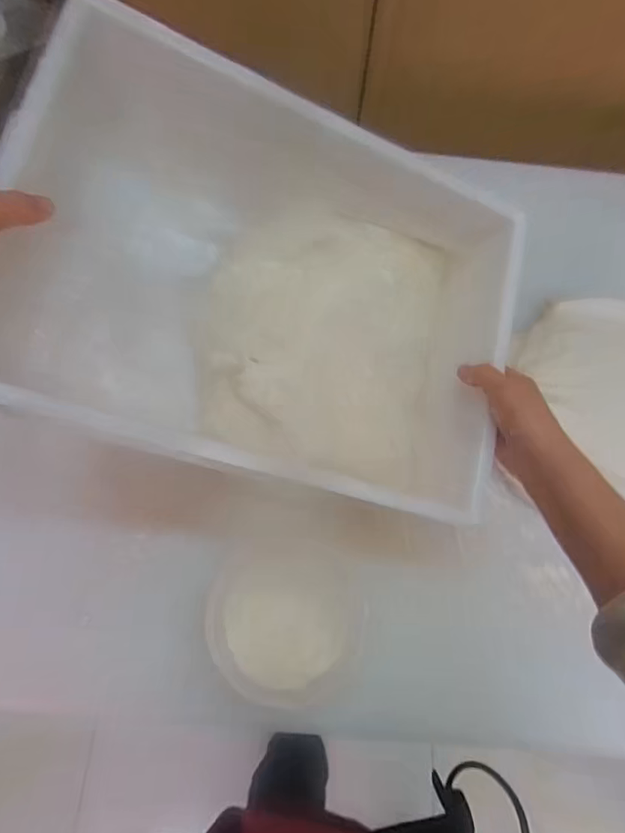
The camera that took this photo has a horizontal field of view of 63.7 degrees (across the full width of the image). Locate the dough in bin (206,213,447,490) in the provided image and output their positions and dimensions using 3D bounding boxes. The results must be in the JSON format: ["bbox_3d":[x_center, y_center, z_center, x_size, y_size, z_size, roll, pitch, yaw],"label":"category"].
[{"bbox_3d":[0.022,-0.076,0.495,0.241,0.055,0.267,16,80,-16],"label":"dough in bin"}]

